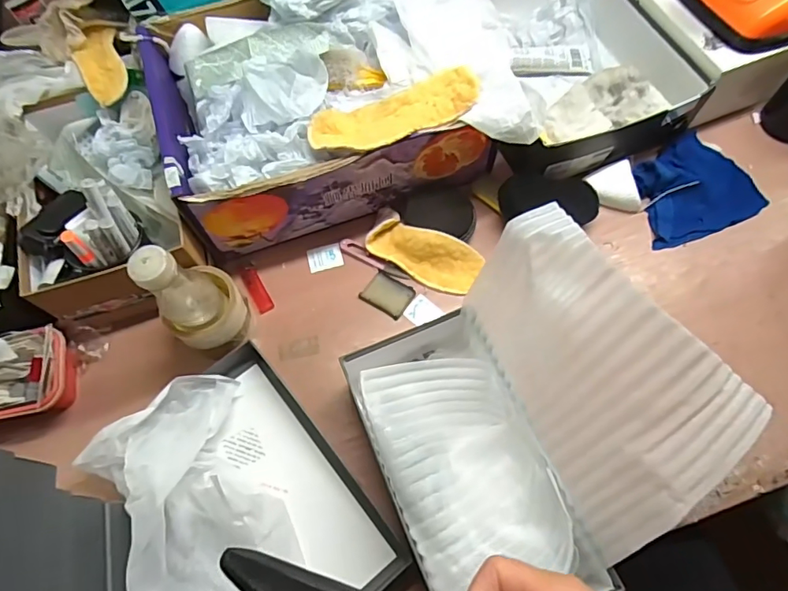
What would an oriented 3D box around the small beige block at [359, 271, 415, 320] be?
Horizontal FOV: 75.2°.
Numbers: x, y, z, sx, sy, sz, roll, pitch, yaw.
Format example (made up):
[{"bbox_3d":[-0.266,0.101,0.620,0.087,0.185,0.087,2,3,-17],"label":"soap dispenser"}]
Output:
[{"bbox_3d":[-0.009,-0.002,0.663,0.059,0.006,0.048,32,71,15],"label":"small beige block"}]

